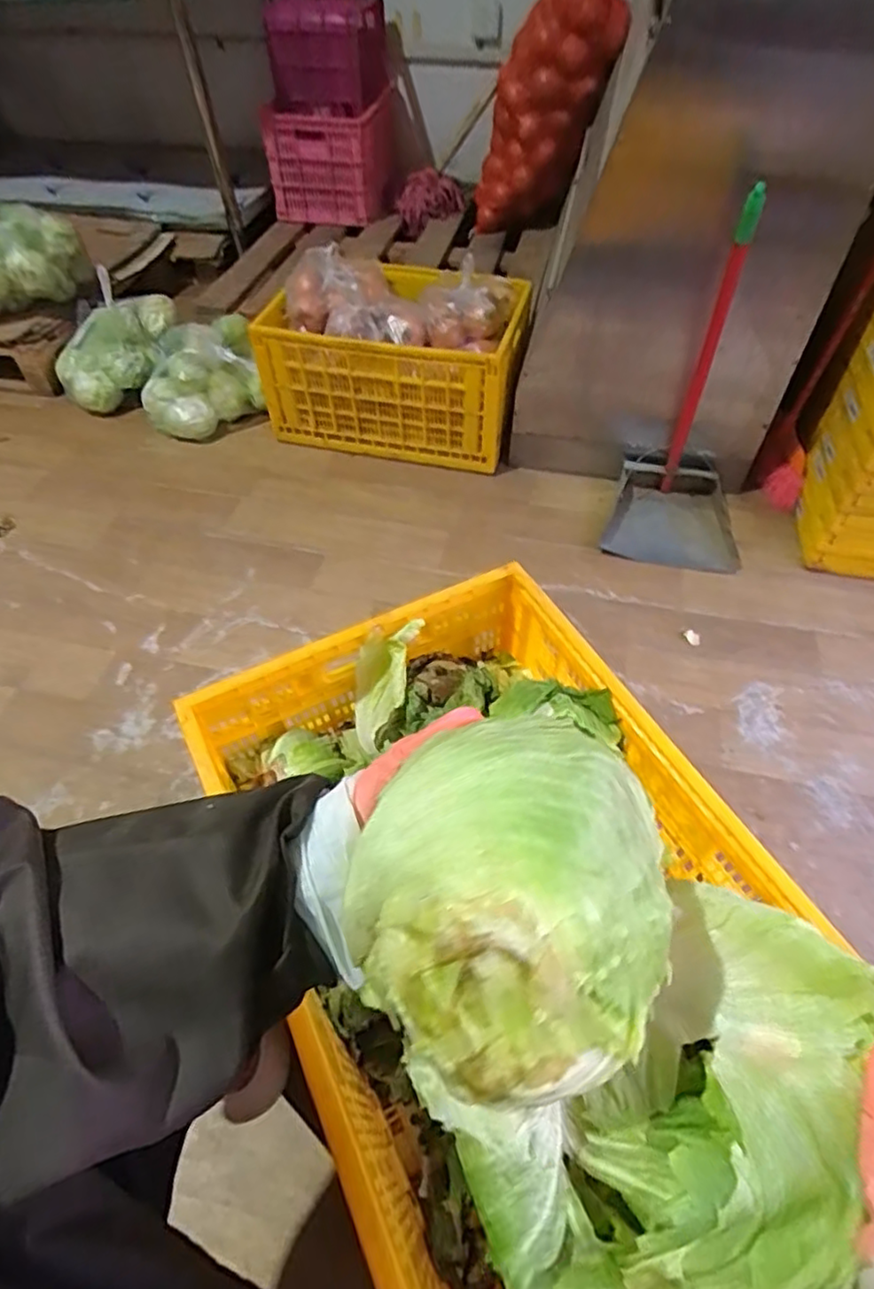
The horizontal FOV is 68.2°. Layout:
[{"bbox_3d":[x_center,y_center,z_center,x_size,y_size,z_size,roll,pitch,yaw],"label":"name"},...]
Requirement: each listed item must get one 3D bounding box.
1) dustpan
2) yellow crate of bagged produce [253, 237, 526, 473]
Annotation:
[{"bbox_3d":[0.494,-0.418,1.155,0.258,0.553,0.245,12,54,10],"label":"dustpan"},{"bbox_3d":[-0.113,-0.706,1.588,0.637,0.341,0.428,10,54,9],"label":"yellow crate of bagged produce"}]

